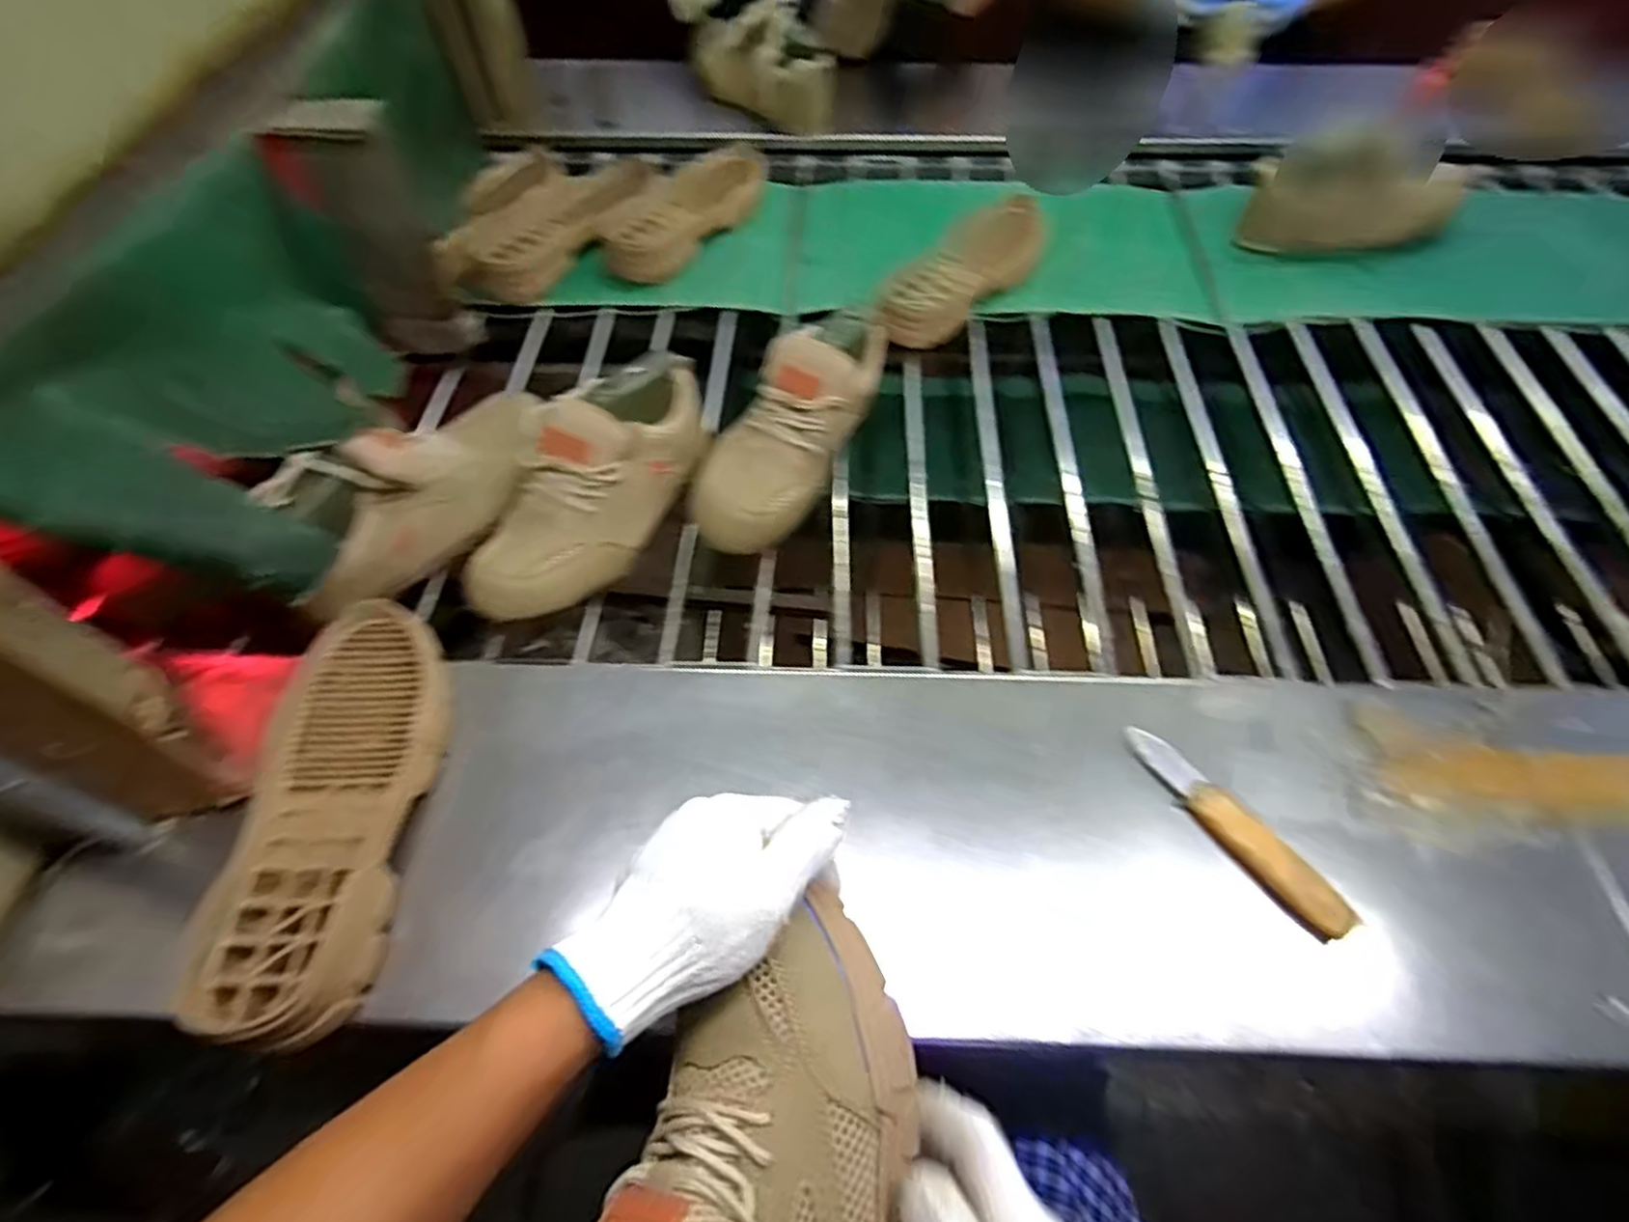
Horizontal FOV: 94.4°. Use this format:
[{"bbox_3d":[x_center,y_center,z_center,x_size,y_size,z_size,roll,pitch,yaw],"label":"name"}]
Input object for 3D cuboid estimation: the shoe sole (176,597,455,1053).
[{"bbox_3d":[-0.309,0.121,0.489,0.112,0.049,0.278,-2,56,-1],"label":"shoe sole"}]

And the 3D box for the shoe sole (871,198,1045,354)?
[{"bbox_3d":[0.180,-0.394,0.874,0.103,0.042,0.297,31,62,19],"label":"shoe sole"}]

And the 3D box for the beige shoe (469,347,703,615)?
[{"bbox_3d":[-0.183,-0.110,0.624,0.097,0.092,0.267,26,71,16],"label":"beige shoe"}]

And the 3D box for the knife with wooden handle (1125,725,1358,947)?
[{"bbox_3d":[0.268,0.136,0.481,0.025,0.016,0.160,-31,61,-18],"label":"knife with wooden handle"}]

